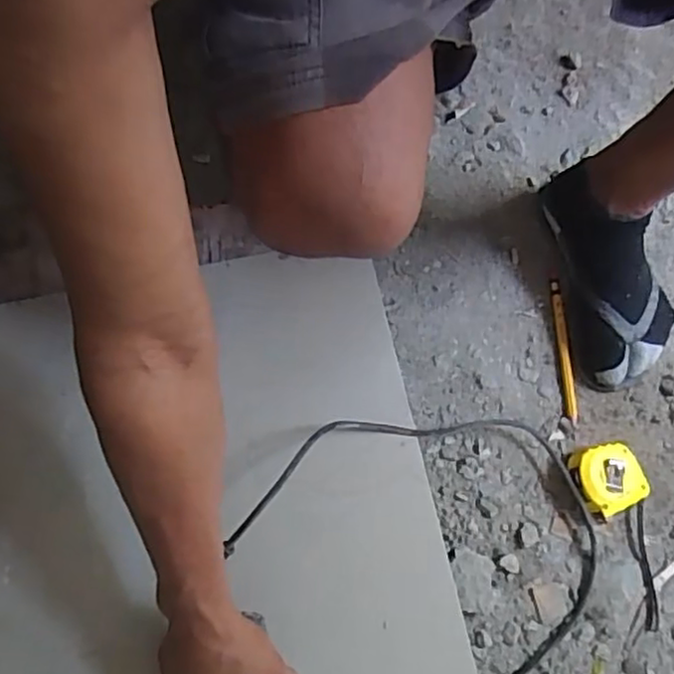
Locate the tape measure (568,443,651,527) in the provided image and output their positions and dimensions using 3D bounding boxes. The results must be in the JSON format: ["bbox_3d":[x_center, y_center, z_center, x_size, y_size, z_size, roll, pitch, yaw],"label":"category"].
[{"bbox_3d":[0.274,0.145,0.670,0.070,0.036,0.068,-29,78,-8],"label":"tape measure"}]

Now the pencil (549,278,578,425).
[{"bbox_3d":[0.248,0.013,0.716,0.012,0.005,0.159,-4,76,-2],"label":"pencil"}]

